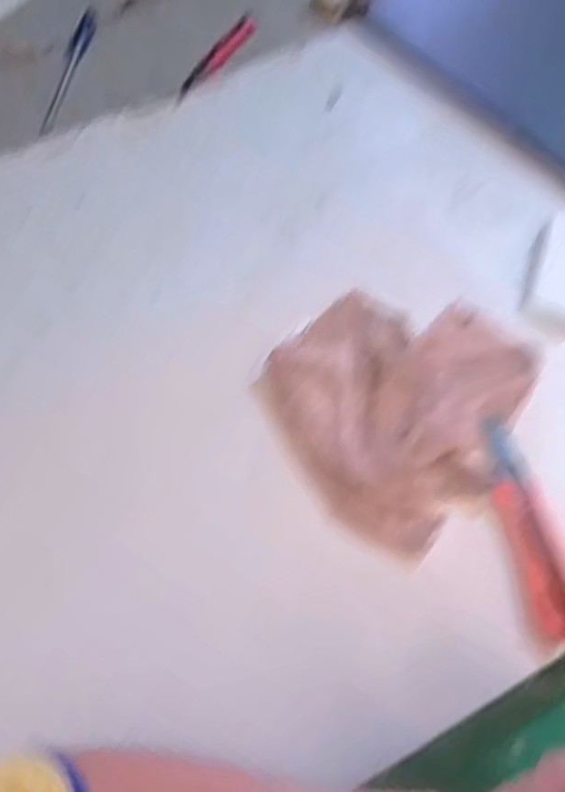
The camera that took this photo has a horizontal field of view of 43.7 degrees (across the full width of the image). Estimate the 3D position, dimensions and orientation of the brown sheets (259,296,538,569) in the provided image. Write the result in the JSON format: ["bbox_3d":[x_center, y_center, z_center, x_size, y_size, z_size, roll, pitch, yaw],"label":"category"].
[{"bbox_3d":[0.103,-0.005,0.633,0.222,0.021,0.245,37,65,25],"label":"brown sheets"}]

